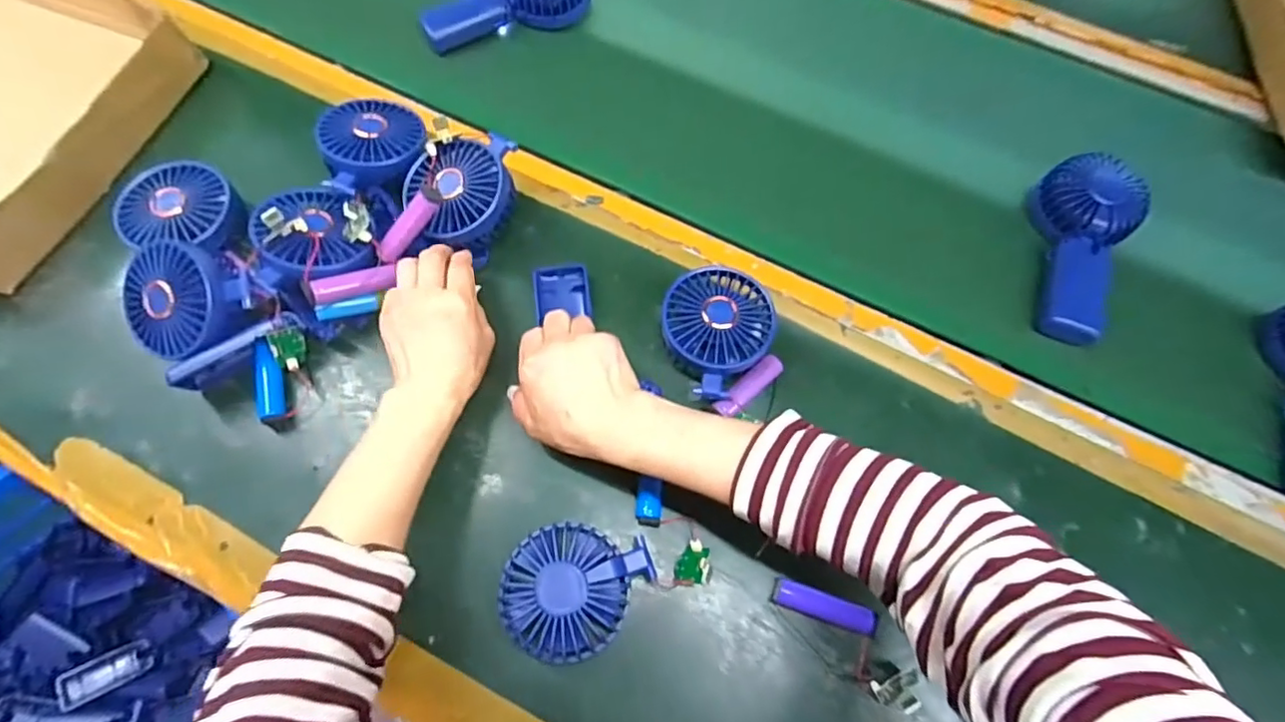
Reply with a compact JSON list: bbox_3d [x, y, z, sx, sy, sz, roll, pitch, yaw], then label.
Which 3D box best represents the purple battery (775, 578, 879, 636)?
[{"bbox_3d":[0.123,0.167,0.408,0.066,0.014,0.017,19,67,6],"label":"purple battery"}]

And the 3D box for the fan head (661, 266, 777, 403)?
[{"bbox_3d":[0.058,-0.028,0.463,0.087,0.031,0.089,1,66,-2],"label":"fan head"}]

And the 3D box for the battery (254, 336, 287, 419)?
[{"bbox_3d":[-0.282,0.013,0.451,0.019,0.013,0.060,-9,87,-6],"label":"battery"}]

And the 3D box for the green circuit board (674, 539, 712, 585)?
[{"bbox_3d":[0.038,0.141,0.414,0.024,0.016,0.030,29,69,11],"label":"green circuit board"}]

